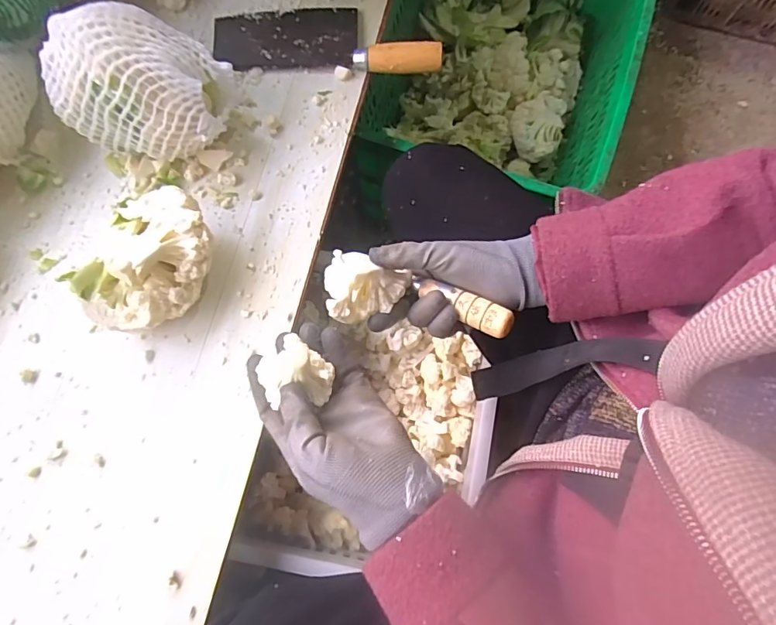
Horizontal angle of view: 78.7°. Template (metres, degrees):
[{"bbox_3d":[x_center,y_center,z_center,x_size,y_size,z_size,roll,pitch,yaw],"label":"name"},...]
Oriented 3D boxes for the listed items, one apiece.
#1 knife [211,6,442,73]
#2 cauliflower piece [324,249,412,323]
[{"bbox_3d":[-0.074,-0.329,0.556,0.268,0.026,0.090,4,75,0],"label":"knife"},{"bbox_3d":[-0.027,-0.020,0.409,0.070,0.036,0.064,0,75,-1],"label":"cauliflower piece"}]

